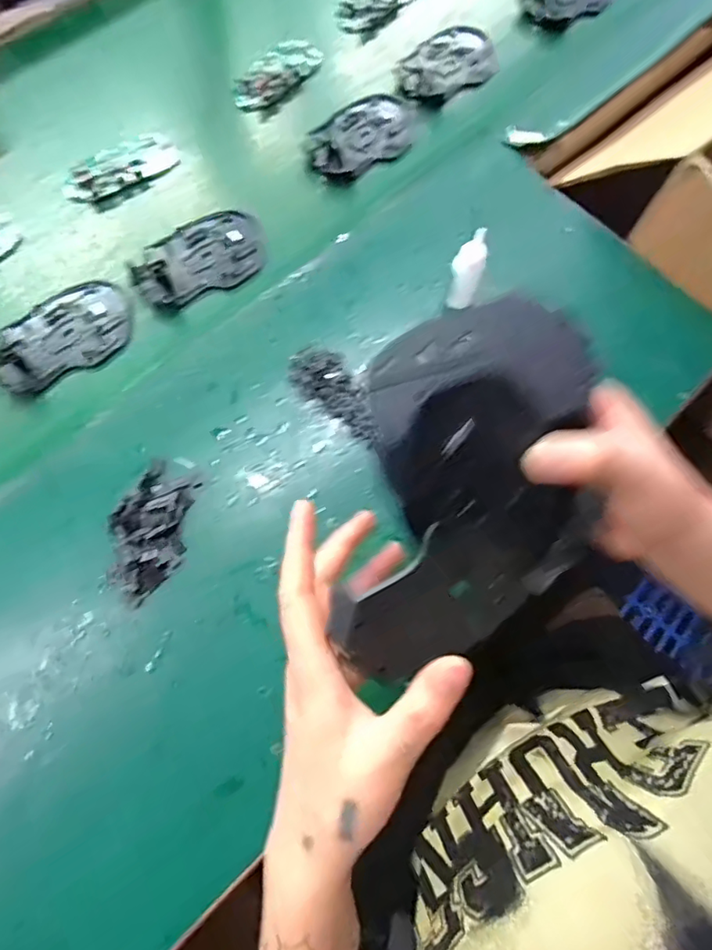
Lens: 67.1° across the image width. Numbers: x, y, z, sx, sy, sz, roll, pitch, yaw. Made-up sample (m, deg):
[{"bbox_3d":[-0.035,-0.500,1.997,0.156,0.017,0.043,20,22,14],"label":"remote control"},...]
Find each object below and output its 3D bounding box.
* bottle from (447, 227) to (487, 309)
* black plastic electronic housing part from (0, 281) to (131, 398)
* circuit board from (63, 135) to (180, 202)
[{"bbox_3d":[0.083,-0.152,0.405,0.023,0.071,0.021,20,70,5],"label":"bottle"},{"bbox_3d":[-0.234,-0.110,0.423,0.112,0.008,0.071,-31,74,-13],"label":"black plastic electronic housing part"},{"bbox_3d":[-0.211,-0.274,0.481,0.100,0.015,0.044,-34,75,-14],"label":"circuit board"}]

